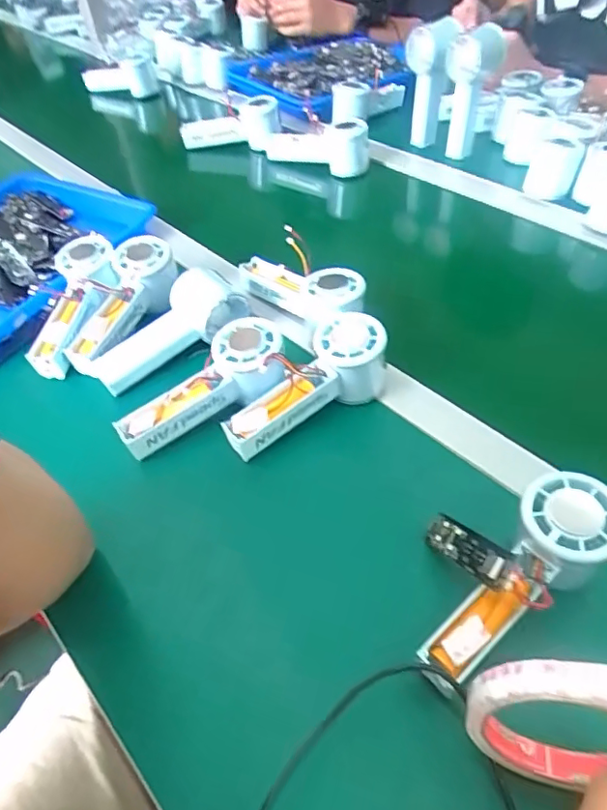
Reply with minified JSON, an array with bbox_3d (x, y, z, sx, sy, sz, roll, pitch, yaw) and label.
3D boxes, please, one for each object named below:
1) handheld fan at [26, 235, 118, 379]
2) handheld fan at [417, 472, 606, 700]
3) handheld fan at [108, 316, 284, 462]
[{"bbox_3d":[-0.223,-0.097,0.527,0.064,0.035,0.148,8,68,11],"label":"handheld fan"},{"bbox_3d":[0.125,0.100,0.313,0.151,0.044,0.051,-45,58,-9],"label":"handheld fan"},{"bbox_3d":[-0.080,-0.011,0.443,0.151,0.047,0.061,-39,55,-6],"label":"handheld fan"}]

